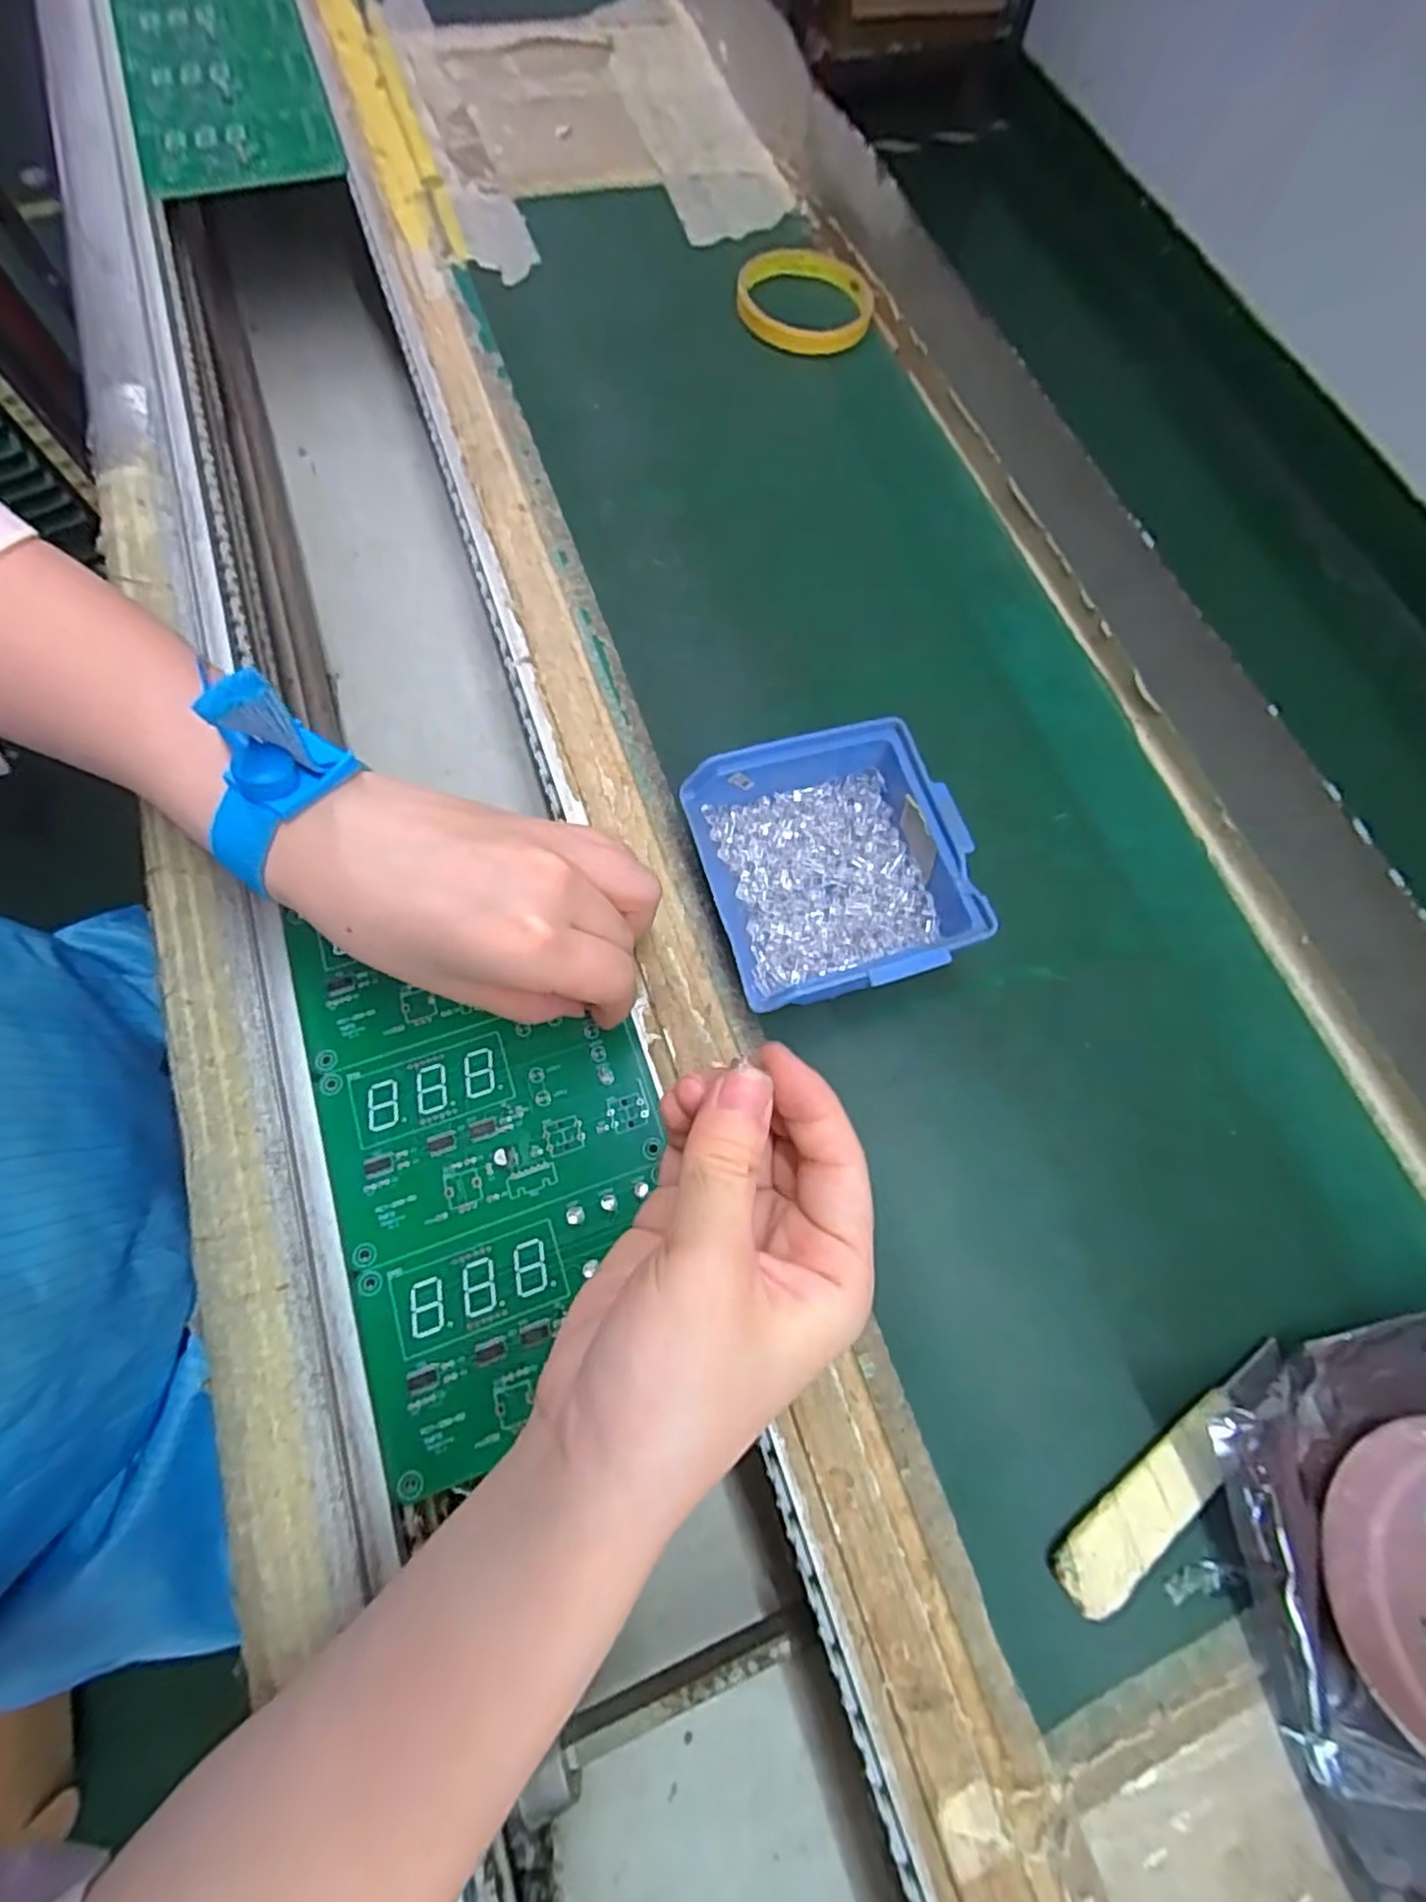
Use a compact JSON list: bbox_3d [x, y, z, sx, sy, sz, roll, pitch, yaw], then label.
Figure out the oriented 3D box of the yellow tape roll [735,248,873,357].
[{"bbox_3d":[0.057,-0.410,0.451,0.085,0.013,0.085,1,71,-2],"label":"yellow tape roll"}]

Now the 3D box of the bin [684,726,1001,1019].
[{"bbox_3d":[0.047,-0.029,0.291,0.096,0.050,0.103,-13,72,-7],"label":"bin"}]

